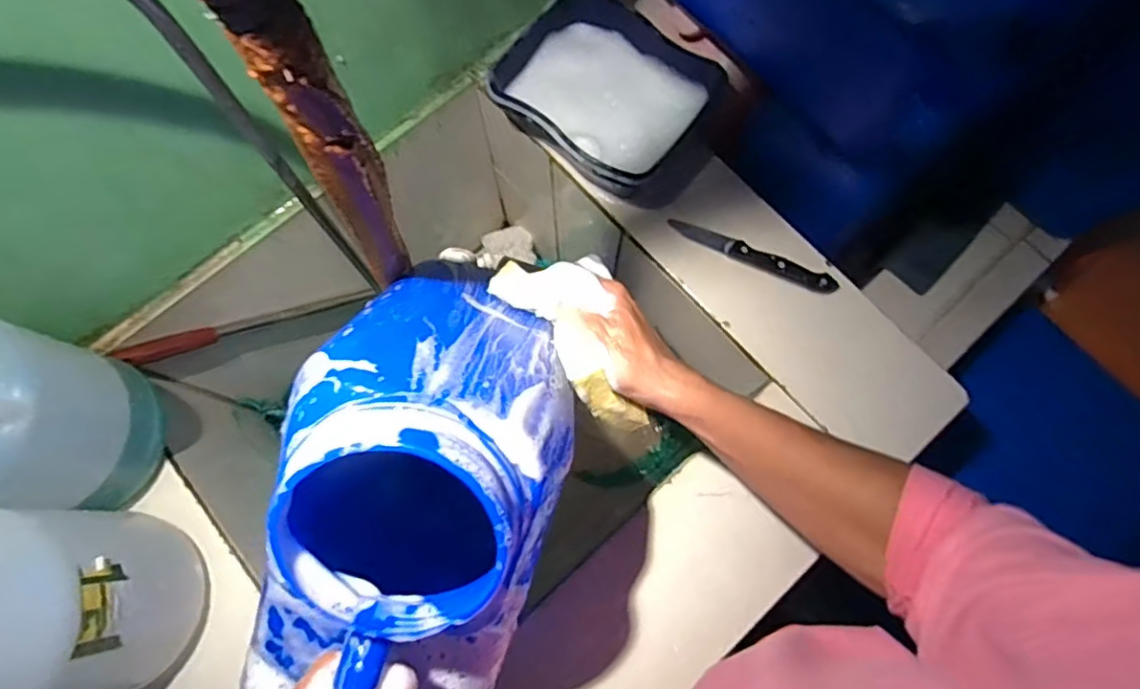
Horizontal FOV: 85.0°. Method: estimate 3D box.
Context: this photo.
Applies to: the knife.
[{"bbox_3d":[0.187,-0.091,0.639,0.176,0.008,0.023,24,75,7],"label":"knife"}]

